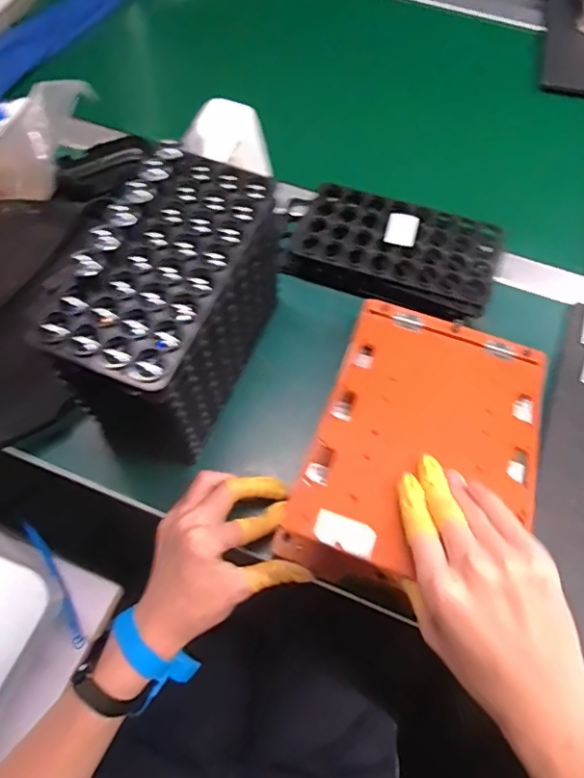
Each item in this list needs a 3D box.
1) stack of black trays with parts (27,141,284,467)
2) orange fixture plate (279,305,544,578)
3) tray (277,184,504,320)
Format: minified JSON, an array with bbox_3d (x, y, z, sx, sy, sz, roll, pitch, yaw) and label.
[{"bbox_3d":[-0.092,-0.061,0.442,0.109,0.163,0.198,18,66,8],"label":"stack of black trays with parts"},{"bbox_3d":[0.104,0.036,0.410,0.161,0.010,0.257,20,52,9],"label":"orange fixture plate"},{"bbox_3d":[0.101,-0.139,0.550,0.209,0.040,0.118,14,66,6],"label":"tray"}]

